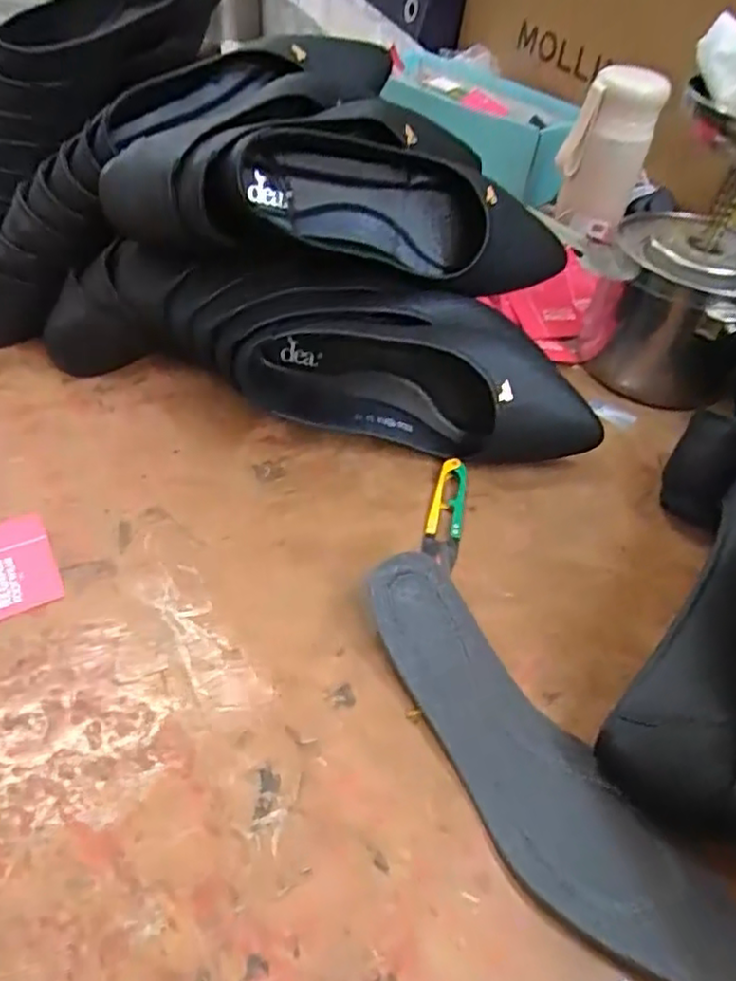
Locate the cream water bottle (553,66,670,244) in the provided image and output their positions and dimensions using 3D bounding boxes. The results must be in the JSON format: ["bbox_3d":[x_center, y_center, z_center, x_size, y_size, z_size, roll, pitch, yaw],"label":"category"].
[{"bbox_3d":[0.237,-0.337,0.675,0.074,0.149,0.062,25,49,16],"label":"cream water bottle"}]

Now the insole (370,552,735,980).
[{"bbox_3d":[0.081,0.134,0.333,0.072,0.030,0.243,-28,56,-29],"label":"insole"}]

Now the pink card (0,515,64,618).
[{"bbox_3d":[-0.220,0.046,0.403,0.055,0.004,0.074,-21,52,-24],"label":"pink card"}]

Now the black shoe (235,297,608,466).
[{"bbox_3d":[0.039,-0.080,0.491,0.256,0.093,0.073,6,46,-1],"label":"black shoe"}]

